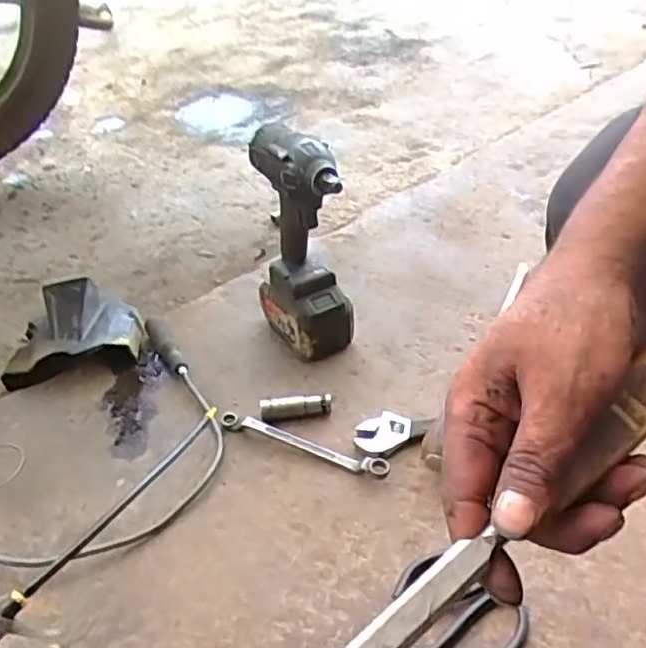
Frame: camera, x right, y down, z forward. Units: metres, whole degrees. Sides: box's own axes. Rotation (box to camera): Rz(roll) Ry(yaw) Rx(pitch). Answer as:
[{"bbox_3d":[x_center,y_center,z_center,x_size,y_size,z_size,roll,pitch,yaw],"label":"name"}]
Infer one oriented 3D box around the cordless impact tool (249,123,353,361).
[{"bbox_3d":[-0.023,-0.081,0.740,0.070,0.270,0.130,-25,44,-23],"label":"cordless impact tool"}]

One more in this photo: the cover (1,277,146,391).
[{"bbox_3d":[-0.316,0.006,0.817,0.167,0.064,0.118,-7,40,-3],"label":"cover"}]

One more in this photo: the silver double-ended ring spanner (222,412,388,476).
[{"bbox_3d":[-0.024,0.120,0.671,0.194,0.016,0.019,15,43,24],"label":"silver double-ended ring spanner"}]

